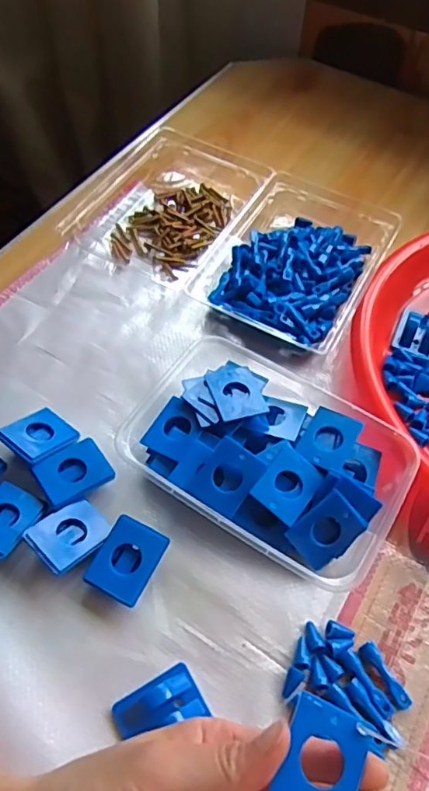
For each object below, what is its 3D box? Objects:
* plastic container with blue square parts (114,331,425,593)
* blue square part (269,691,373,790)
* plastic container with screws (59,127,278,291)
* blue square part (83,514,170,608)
[{"bbox_3d":[0.038,0.034,0.378,0.167,0.037,0.140,27,59,15],"label":"plastic container with blue square parts"},{"bbox_3d":[0.042,0.143,0.227,0.030,0.004,0.040,23,58,13],"label":"blue square part"},{"bbox_3d":[-0.032,-0.179,0.515,0.136,0.031,0.192,26,58,15],"label":"plastic container with screws"},{"bbox_3d":[-0.051,0.099,0.342,0.034,0.019,0.043,24,58,13],"label":"blue square part"}]

